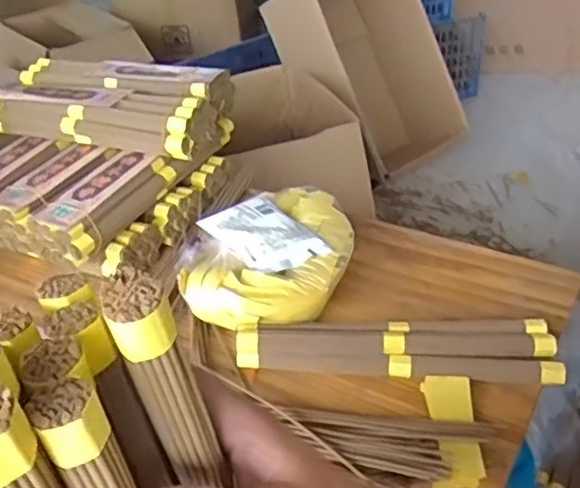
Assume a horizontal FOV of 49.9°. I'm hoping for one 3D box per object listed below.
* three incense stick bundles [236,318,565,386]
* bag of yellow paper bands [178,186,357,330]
[{"bbox_3d":[0.102,0.103,0.616,0.306,0.035,0.064,-2,36,6],"label":"three incense stick bundles"},{"bbox_3d":[-0.023,0.013,0.737,0.186,0.068,0.227,5,38,15],"label":"bag of yellow paper bands"}]

